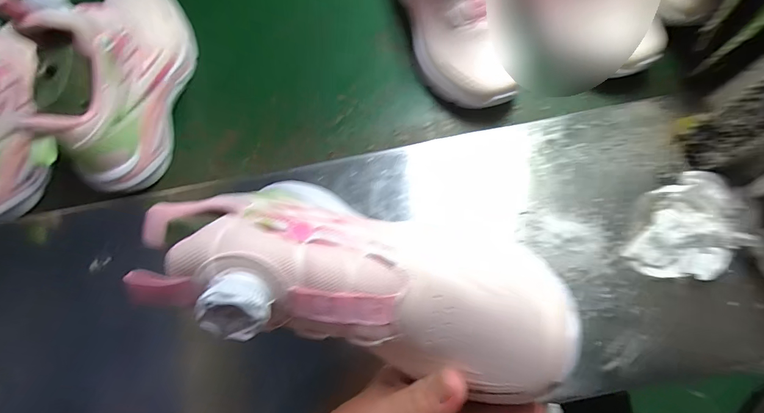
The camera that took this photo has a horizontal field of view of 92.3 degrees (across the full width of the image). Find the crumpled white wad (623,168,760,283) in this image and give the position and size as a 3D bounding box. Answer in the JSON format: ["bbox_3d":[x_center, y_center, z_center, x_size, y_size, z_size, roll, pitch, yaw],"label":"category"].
[{"bbox_3d":[0.251,0.018,0.301,0.101,0.023,0.074,-33,73,-9],"label":"crumpled white wad"}]

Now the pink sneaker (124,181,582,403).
[{"bbox_3d":[-0.025,0.027,0.196,0.228,0.086,0.091,14,72,8],"label":"pink sneaker"}]

